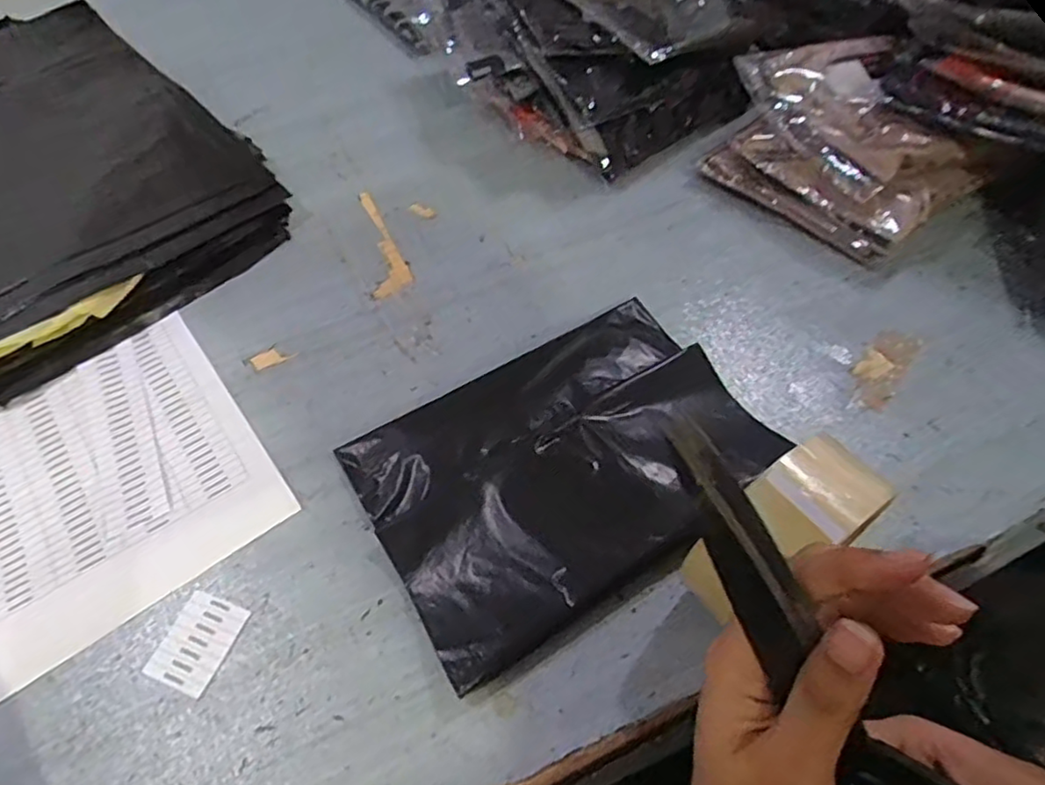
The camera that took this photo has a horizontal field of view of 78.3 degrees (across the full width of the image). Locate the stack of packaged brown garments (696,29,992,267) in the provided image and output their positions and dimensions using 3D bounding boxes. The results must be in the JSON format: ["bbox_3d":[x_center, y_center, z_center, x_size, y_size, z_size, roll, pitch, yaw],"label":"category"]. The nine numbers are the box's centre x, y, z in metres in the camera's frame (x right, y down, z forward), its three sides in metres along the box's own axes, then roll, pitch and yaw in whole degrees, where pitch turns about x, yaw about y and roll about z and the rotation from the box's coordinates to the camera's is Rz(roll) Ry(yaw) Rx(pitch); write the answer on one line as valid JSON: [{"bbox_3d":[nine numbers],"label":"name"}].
[{"bbox_3d":[0.293,-0.234,0.590,0.155,0.086,0.220,-35,60,-21],"label":"stack of packaged brown garments"}]

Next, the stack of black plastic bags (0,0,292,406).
[{"bbox_3d":[-0.526,-0.235,0.656,0.564,0.042,0.382,38,64,23],"label":"stack of black plastic bags"}]

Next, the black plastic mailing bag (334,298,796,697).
[{"bbox_3d":[0.031,0.047,0.459,0.272,0.033,0.191,-28,58,-16],"label":"black plastic mailing bag"}]

